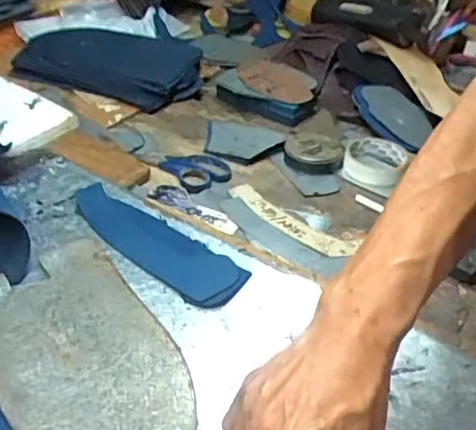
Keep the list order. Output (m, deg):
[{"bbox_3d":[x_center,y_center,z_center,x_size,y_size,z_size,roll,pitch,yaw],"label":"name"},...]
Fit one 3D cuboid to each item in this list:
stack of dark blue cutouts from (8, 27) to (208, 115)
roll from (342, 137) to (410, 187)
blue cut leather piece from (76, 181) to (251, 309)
[{"bbox_3d":[-0.204,-0.254,0.937,0.291,0.056,0.186,14,39,16],"label":"stack of dark blue cutouts"},{"bbox_3d":[0.182,-0.070,0.745,0.081,0.026,0.085,1,37,-1],"label":"roll"},{"bbox_3d":[-0.094,0.026,0.580,0.227,0.009,0.065,28,48,31],"label":"blue cut leather piece"}]

